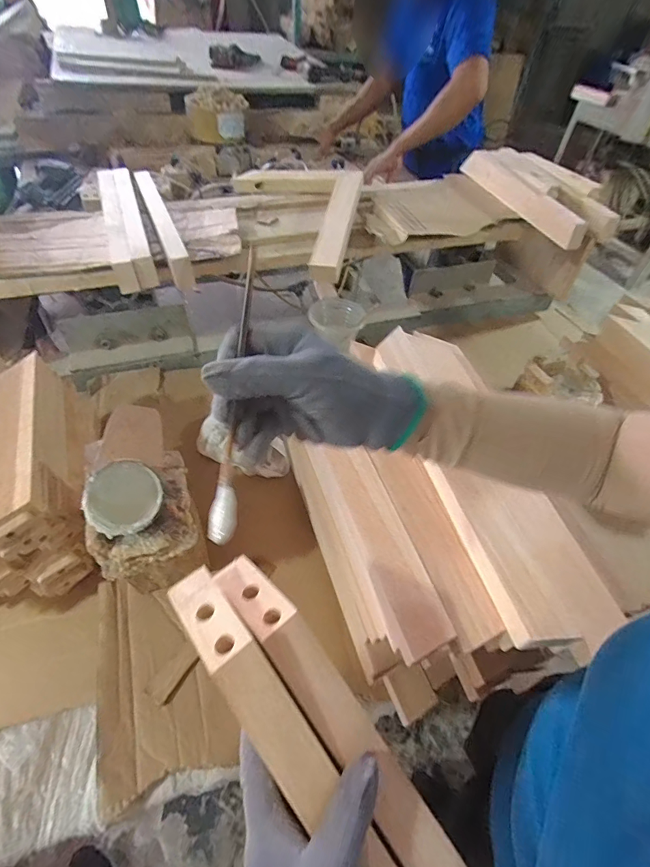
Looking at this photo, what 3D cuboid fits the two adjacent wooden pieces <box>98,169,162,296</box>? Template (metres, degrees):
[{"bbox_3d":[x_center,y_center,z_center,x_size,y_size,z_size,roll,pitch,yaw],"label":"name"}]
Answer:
[{"bbox_3d":[-0.361,-0.390,0.746,0.069,0.045,0.413,-15,53,-16],"label":"two adjacent wooden pieces"}]

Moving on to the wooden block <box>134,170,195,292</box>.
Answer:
[{"bbox_3d":[-0.299,-0.388,0.749,0.029,0.053,0.387,-17,53,-18],"label":"wooden block"}]

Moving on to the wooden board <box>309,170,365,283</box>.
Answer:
[{"bbox_3d":[0.027,-0.429,0.812,0.057,0.034,0.455,8,50,2],"label":"wooden board"}]

